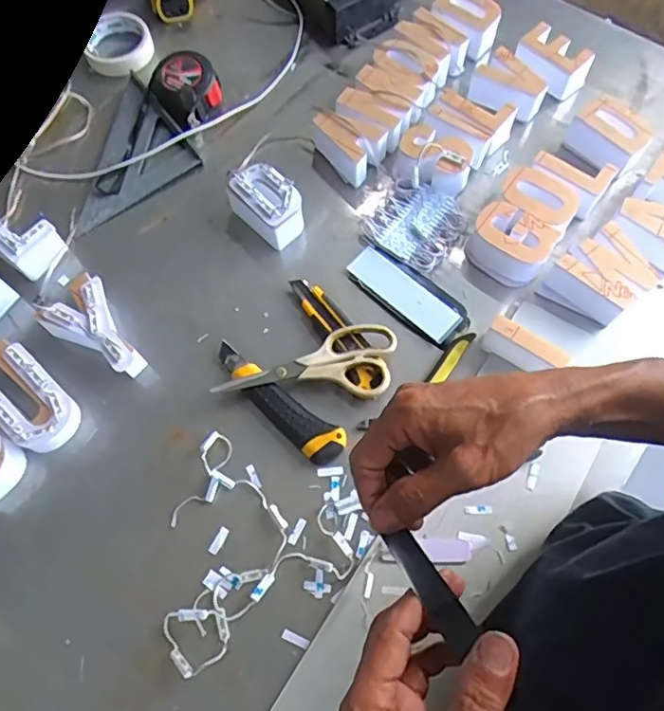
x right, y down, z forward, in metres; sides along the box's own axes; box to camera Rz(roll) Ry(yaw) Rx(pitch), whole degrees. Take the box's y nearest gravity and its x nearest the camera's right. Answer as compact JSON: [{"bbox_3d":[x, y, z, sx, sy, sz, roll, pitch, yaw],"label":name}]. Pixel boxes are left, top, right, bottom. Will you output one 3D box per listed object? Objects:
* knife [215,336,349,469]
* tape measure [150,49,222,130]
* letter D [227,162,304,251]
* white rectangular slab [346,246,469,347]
[{"bbox_3d":[-0.057,0.044,0.591,0.169,0.018,0.039,40,74,18],"label":"knife"},{"bbox_3d":[-0.185,-0.342,0.740,0.079,0.043,0.095,-38,70,-13],"label":"tape measure"},{"bbox_3d":[-0.074,-0.174,0.664,0.056,0.053,0.096,-40,71,-14],"label":"letter D"},{"bbox_3d":[0.083,-0.068,0.637,0.138,0.013,0.053,37,73,17],"label":"white rectangular slab"}]

